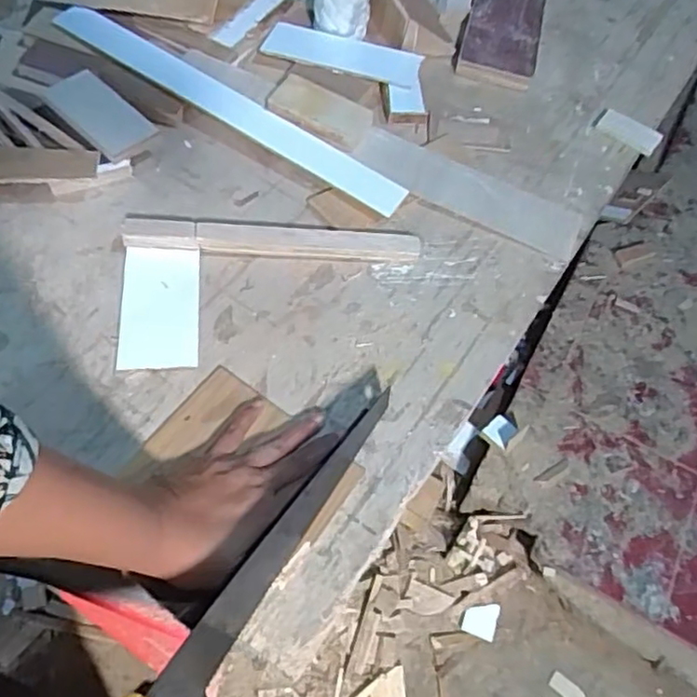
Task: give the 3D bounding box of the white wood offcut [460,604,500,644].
[{"bbox_3d":[0.230,0.469,1.124,0.058,0.004,0.062,21,68,-1],"label":"white wood offcut"}]

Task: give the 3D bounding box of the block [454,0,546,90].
[{"bbox_3d":[0.194,-0.404,0.812,0.094,0.026,0.204,15,58,4],"label":"block"}]

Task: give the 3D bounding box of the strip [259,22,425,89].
[{"bbox_3d":[-0.006,-0.336,0.742,0.178,0.009,0.064,16,58,5],"label":"strip"}]

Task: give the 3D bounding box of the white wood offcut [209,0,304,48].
[{"bbox_3d":[-0.105,-0.406,0.786,0.044,0.013,0.165,25,59,11],"label":"white wood offcut"}]

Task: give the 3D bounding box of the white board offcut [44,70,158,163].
[{"bbox_3d":[-0.250,-0.236,0.649,0.052,0.010,0.118,-44,72,-9],"label":"white board offcut"}]

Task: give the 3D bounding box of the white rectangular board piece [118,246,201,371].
[{"bbox_3d":[-0.164,-0.036,0.566,0.064,0.005,0.118,-1,64,-10],"label":"white rectangular board piece"}]

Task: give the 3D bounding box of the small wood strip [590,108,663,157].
[{"bbox_3d":[0.322,-0.252,0.750,0.075,0.007,0.042,38,62,18],"label":"small wood strip"}]

